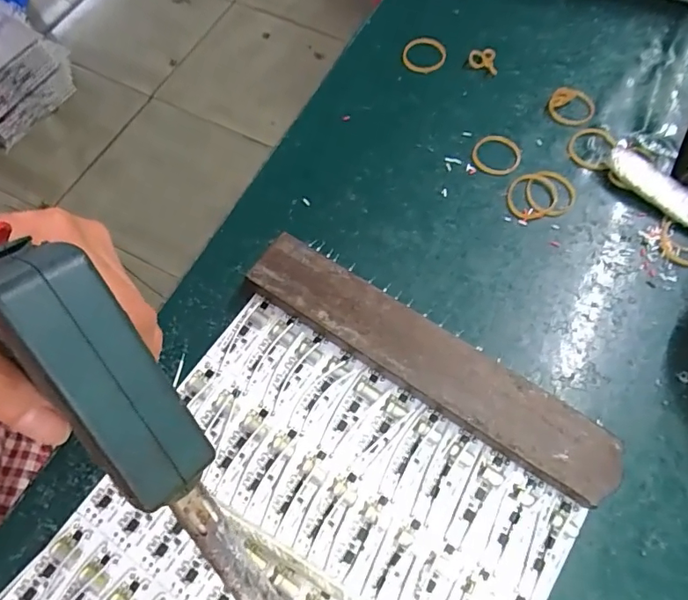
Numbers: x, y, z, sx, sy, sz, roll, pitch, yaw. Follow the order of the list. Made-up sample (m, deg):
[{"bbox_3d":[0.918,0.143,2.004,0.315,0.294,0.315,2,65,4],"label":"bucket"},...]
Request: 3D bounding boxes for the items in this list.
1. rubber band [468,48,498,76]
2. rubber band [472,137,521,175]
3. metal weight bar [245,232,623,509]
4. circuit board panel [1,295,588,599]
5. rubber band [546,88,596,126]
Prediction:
[{"bbox_3d":[0.092,-0.157,0.323,0.020,0.010,0.012,21,70,9],"label":"rubber band"},{"bbox_3d":[0.093,-0.089,0.300,0.029,0.004,0.027,0,68,1],"label":"rubber band"},{"bbox_3d":[0.040,0.030,0.248,0.195,0.018,0.037,33,72,13],"label":"metal weight bar"},{"bbox_3d":[-0.030,0.132,0.215,0.193,0.007,0.222,32,72,13],"label":"circuit board panel"},{"bbox_3d":[0.143,-0.122,0.309,0.027,0.004,0.026,0,68,1],"label":"rubber band"}]

